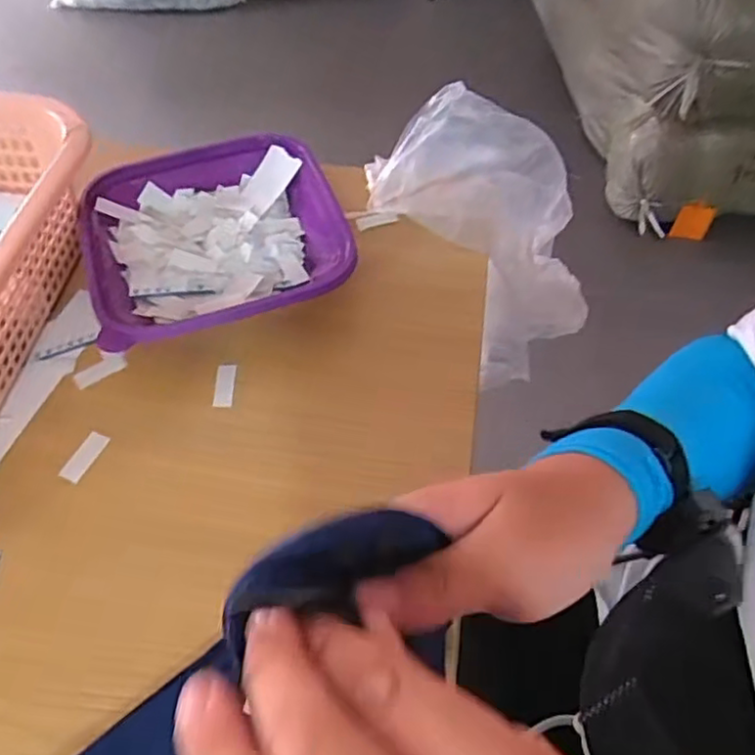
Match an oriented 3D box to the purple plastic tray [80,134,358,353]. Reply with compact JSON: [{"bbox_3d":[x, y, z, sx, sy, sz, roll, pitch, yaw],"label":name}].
[{"bbox_3d":[-0.122,-0.102,0.500,0.183,0.053,0.181,-15,55,-12],"label":"purple plastic tray"}]

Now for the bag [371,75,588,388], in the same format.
[{"bbox_3d":[0.108,-0.129,0.621,0.131,0.293,0.141,-7,44,38],"label":"bag"}]

